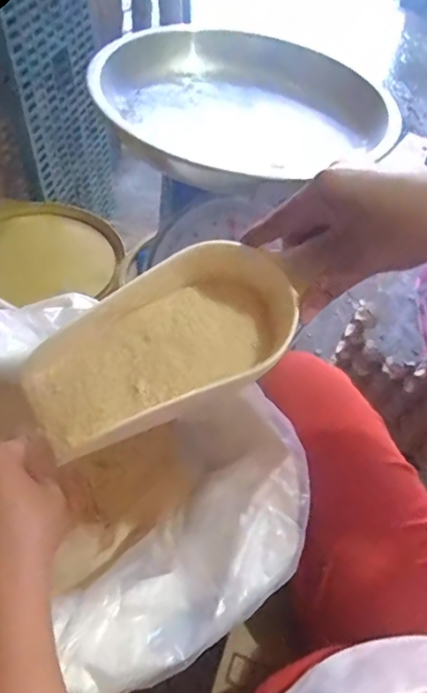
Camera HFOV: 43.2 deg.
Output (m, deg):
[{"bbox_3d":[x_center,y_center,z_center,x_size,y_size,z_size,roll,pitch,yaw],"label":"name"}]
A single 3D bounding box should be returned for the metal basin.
[{"bbox_3d":[0.028,-0.247,0.571,0.292,0.074,0.267,-34,64,-26],"label":"metal basin"}]

